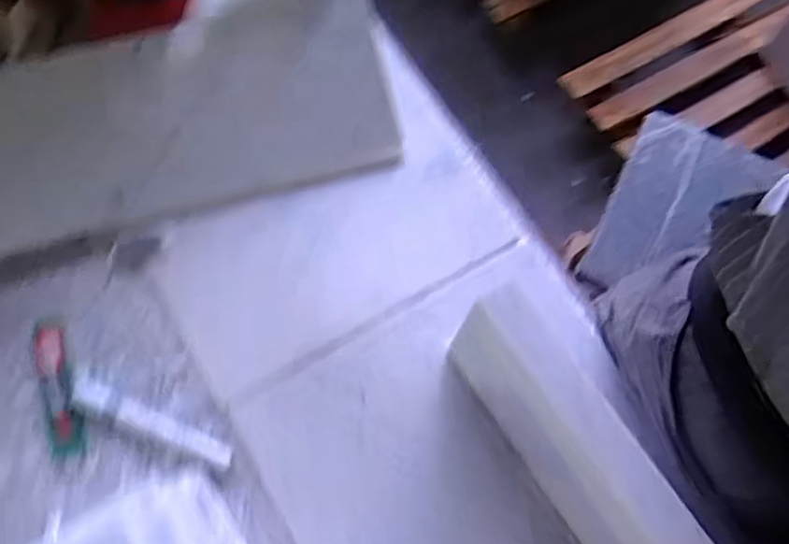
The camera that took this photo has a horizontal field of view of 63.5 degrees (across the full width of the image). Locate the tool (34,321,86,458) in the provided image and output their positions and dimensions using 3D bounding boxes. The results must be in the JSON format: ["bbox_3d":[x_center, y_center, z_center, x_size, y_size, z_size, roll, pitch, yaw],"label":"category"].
[{"bbox_3d":[-0.279,0.096,0.527,0.026,0.014,0.114,-21,75,-8],"label":"tool"}]

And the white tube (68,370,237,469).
[{"bbox_3d":[-0.200,0.122,0.520,0.148,0.013,0.021,24,73,5],"label":"white tube"}]

